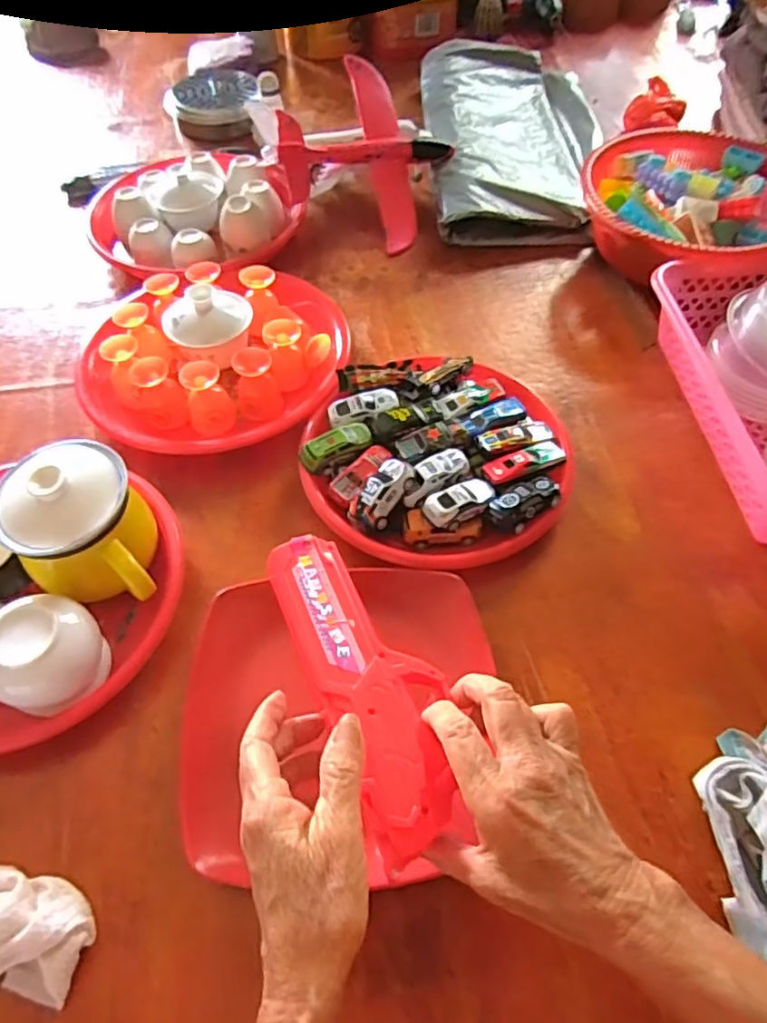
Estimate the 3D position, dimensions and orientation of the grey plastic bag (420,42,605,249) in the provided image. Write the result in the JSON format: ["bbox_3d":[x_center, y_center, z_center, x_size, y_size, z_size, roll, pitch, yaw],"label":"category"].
[{"bbox_3d":[0.174,-0.505,0.851,0.236,0.045,0.442,-1,56,1],"label":"grey plastic bag"}]

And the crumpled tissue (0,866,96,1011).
[{"bbox_3d":[-0.223,0.240,0.362,0.101,0.035,0.069,14,58,10],"label":"crumpled tissue"}]

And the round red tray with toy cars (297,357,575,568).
[{"bbox_3d":[0.045,-0.051,0.550,0.220,0.046,0.208,-1,56,1],"label":"round red tray with toy cars"}]

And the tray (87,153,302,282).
[{"bbox_3d":[-0.219,-0.357,0.755,0.247,0.065,0.216,-24,59,-14],"label":"tray"}]

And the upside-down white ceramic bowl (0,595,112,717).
[{"bbox_3d":[-0.232,0.098,0.436,0.063,0.072,0.069,19,59,13],"label":"upside-down white ceramic bowl"}]

